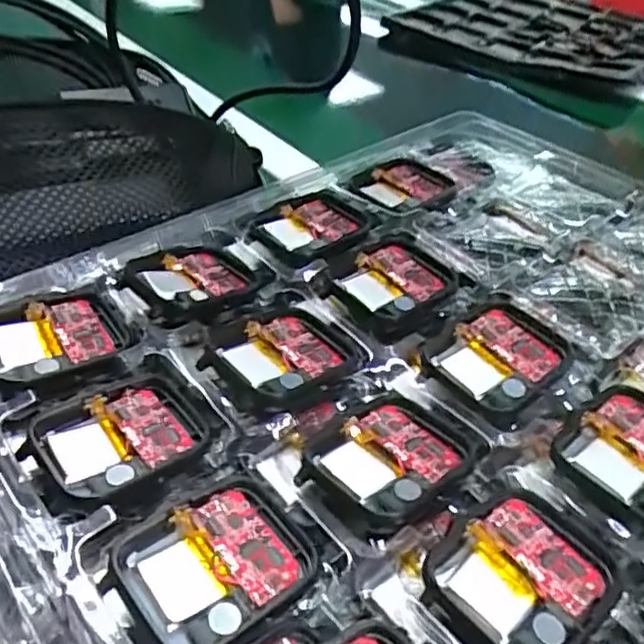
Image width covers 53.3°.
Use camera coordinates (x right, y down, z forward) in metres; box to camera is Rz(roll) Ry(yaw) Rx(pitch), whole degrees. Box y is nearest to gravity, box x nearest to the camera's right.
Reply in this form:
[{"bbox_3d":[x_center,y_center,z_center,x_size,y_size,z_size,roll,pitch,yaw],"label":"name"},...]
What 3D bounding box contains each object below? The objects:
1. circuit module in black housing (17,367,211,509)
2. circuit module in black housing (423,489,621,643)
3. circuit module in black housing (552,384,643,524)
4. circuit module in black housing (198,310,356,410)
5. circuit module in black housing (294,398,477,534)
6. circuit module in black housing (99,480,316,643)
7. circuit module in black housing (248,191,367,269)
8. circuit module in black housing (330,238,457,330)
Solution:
[{"bbox_3d":[-0.058,0.032,0.181,0.045,0.008,0.039,-23,48,-29],"label":"circuit module in black housing"},{"bbox_3d":[0.050,0.062,0.158,0.043,0.004,0.036,-29,52,-34],"label":"circuit module in black housing"},{"bbox_3d":[0.093,0.038,0.188,0.043,0.005,0.037,-27,51,-32],"label":"circuit module in black housing"},{"bbox_3d":[-0.014,0.010,0.211,0.044,0.006,0.039,-25,50,-31],"label":"circuit module in black housing"},{"bbox_3d":[0.018,0.039,0.182,0.043,0.006,0.036,-28,52,-33],"label":"circuit module in black housing"},{"bbox_3d":[-0.026,0.059,0.155,0.046,0.005,0.037,-30,53,-34],"label":"circuit module in black housing"},{"bbox_3d":[-0.003,-0.039,0.267,0.043,0.009,0.041,-23,48,-29],"label":"circuit module in black housing"},{"bbox_3d":[0.028,-0.016,0.243,0.044,0.006,0.039,-25,49,-30],"label":"circuit module in black housing"}]

